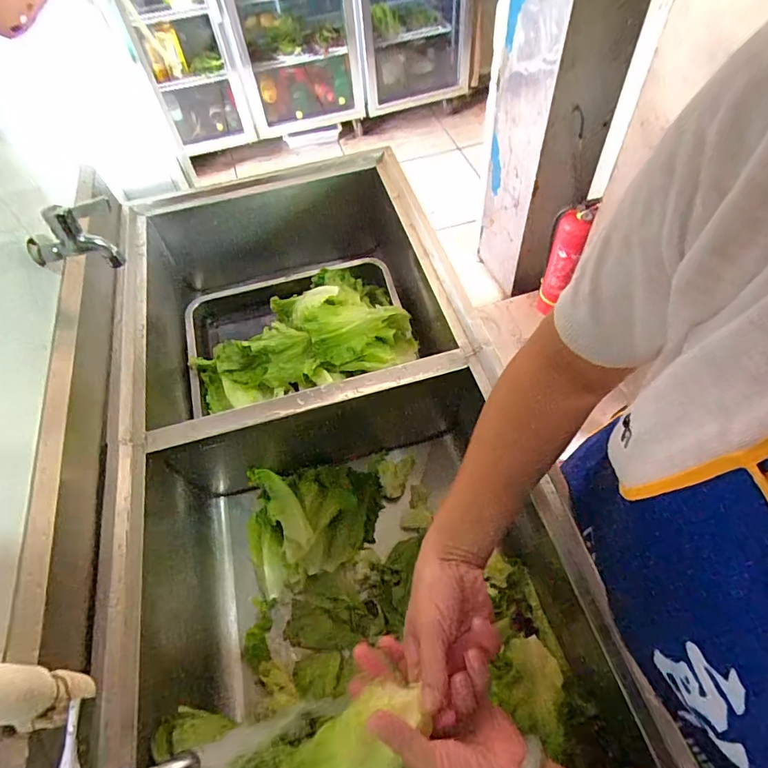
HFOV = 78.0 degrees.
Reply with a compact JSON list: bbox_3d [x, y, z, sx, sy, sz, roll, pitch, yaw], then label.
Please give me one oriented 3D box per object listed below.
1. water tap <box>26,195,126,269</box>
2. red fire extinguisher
[{"bbox_3d":[-0.371,-0.170,0.570,0.103,0.082,0.041,-1,56,4],"label":"water tap"},{"bbox_3d":[0.625,-0.427,1.673,0.111,0.488,0.117,16,59,15],"label":"red fire extinguisher"}]

